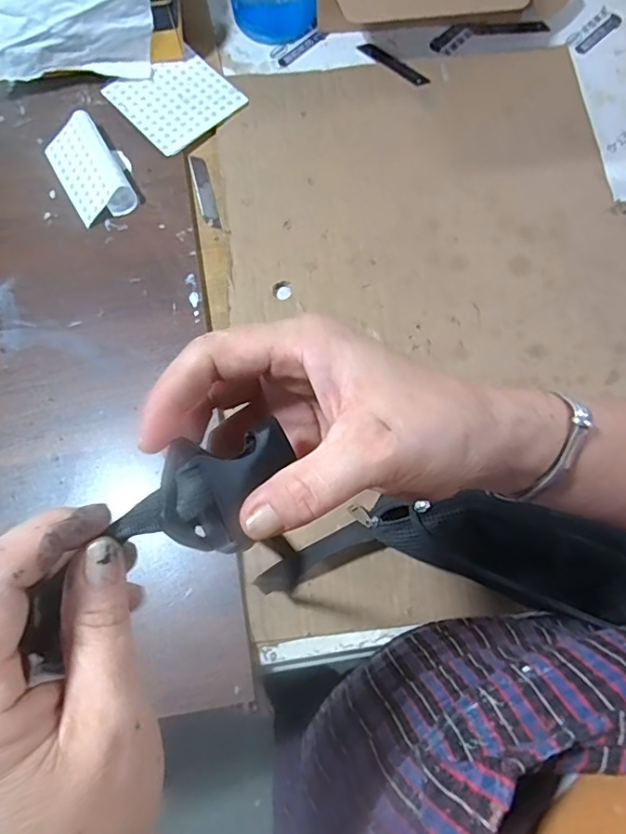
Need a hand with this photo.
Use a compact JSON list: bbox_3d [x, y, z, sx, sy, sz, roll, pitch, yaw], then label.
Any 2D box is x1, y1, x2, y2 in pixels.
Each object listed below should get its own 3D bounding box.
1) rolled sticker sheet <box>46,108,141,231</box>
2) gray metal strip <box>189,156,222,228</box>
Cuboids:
[{"bbox_3d":[-0.245,-0.270,0.587,0.064,0.026,0.124,-29,77,-9],"label":"rolled sticker sheet"},{"bbox_3d":[-0.124,-0.258,0.617,0.019,0.004,0.101,-14,75,-5],"label":"gray metal strip"}]

